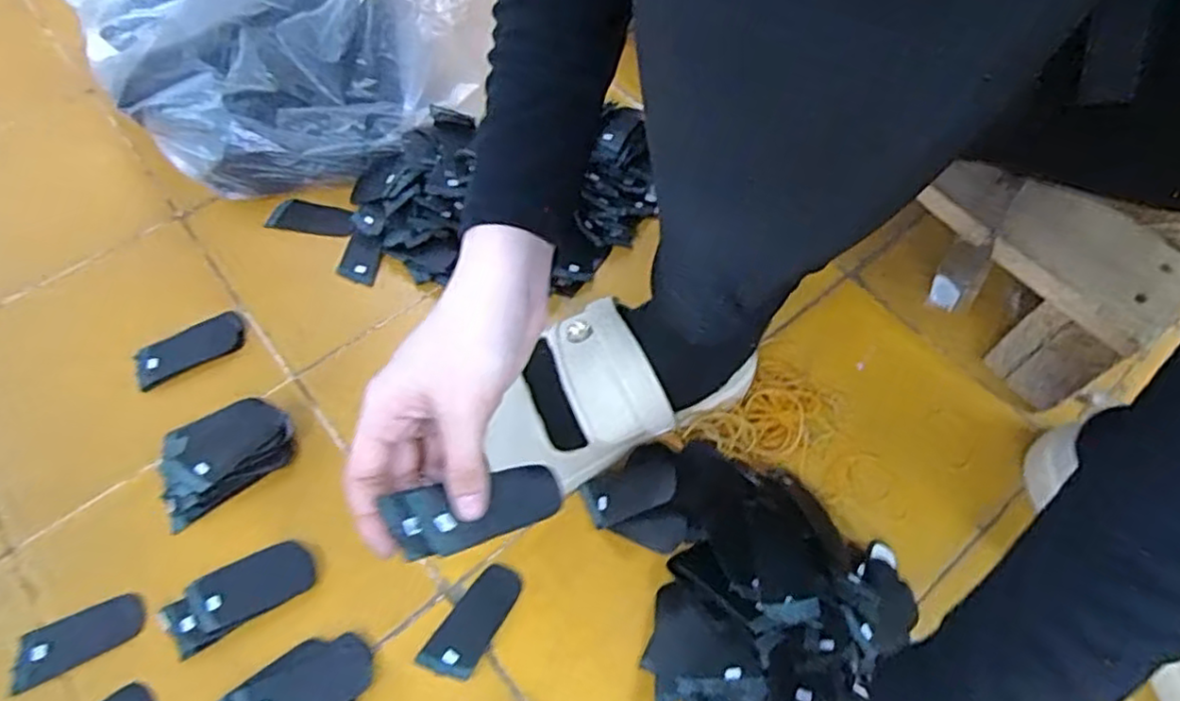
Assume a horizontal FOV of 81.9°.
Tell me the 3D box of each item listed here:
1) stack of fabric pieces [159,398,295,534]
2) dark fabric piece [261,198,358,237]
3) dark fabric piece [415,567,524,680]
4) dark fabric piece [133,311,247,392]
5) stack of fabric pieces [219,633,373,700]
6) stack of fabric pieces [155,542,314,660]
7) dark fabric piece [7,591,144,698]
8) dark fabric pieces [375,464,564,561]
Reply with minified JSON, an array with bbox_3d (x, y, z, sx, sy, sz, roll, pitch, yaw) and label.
[{"bbox_3d":[-0.252,0.070,0.466,0.090,0.022,0.059,-31,65,-19],"label":"stack of fabric pieces"},{"bbox_3d":[-0.238,-0.114,0.585,0.074,0.006,0.031,6,59,2],"label":"dark fabric piece"},{"bbox_3d":[-0.074,0.169,0.427,0.033,0.004,0.072,28,63,14],"label":"dark fabric piece"},{"bbox_3d":[-0.305,-0.002,0.519,0.081,0.010,0.033,-31,65,-18],"label":"dark fabric piece"},{"bbox_3d":[-0.172,0.201,0.396,0.085,0.011,0.049,-32,65,-19],"label":"stack of fabric pieces"},{"bbox_3d":[-0.218,0.150,0.422,0.086,0.008,0.039,-28,64,-17],"label":"stack of fabric pieces"},{"bbox_3d":[-0.313,0.175,0.416,0.073,0.004,0.032,-24,63,-15],"label":"dark fabric piece"},{"bbox_3d":[-0.054,0.078,0.335,0.078,0.010,0.032,-11,60,-19],"label":"dark fabric pieces"}]

